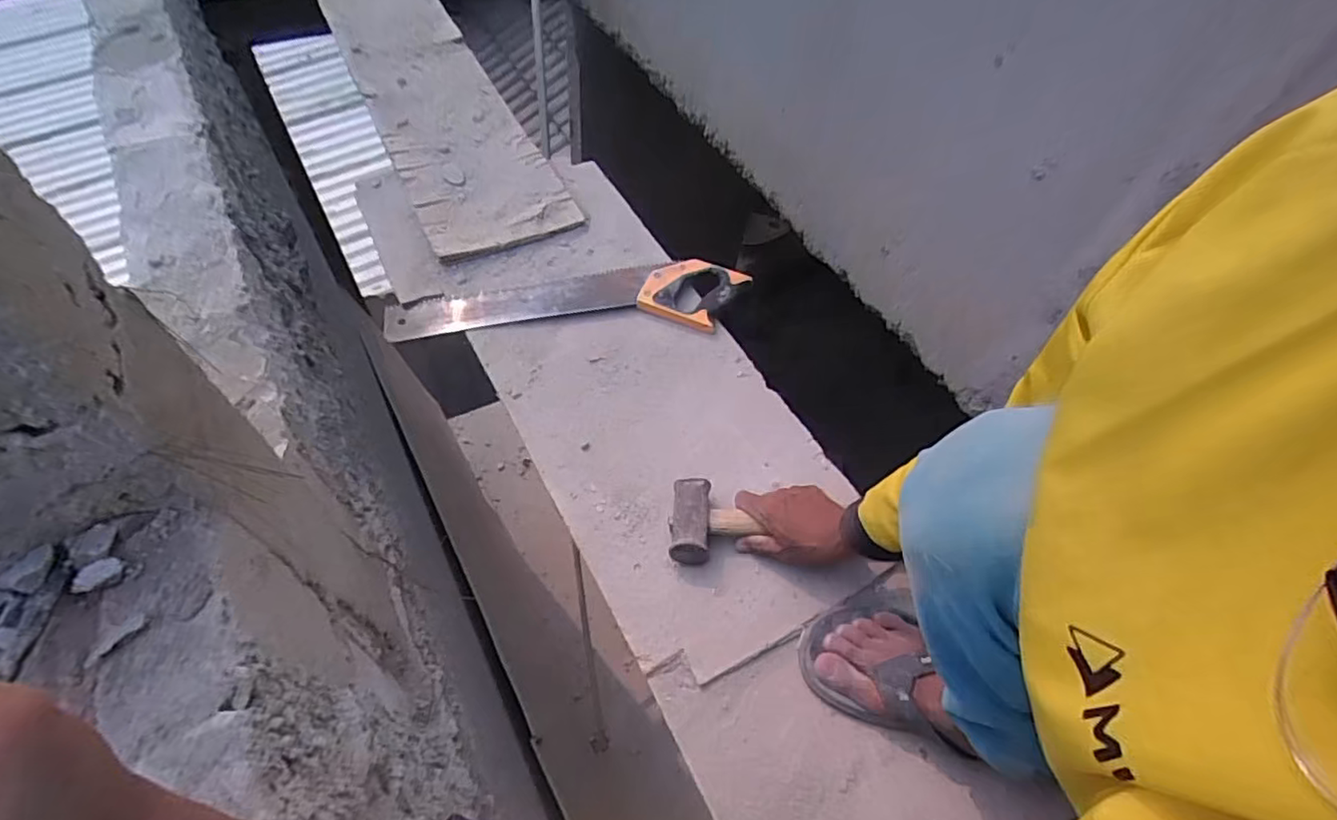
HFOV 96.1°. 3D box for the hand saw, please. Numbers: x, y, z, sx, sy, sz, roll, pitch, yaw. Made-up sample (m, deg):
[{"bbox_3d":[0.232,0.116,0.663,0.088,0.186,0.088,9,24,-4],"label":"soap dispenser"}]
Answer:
[{"bbox_3d":[-0.148,-0.160,0.877,0.517,0.027,0.109,-5,58,-6],"label":"hand saw"}]

